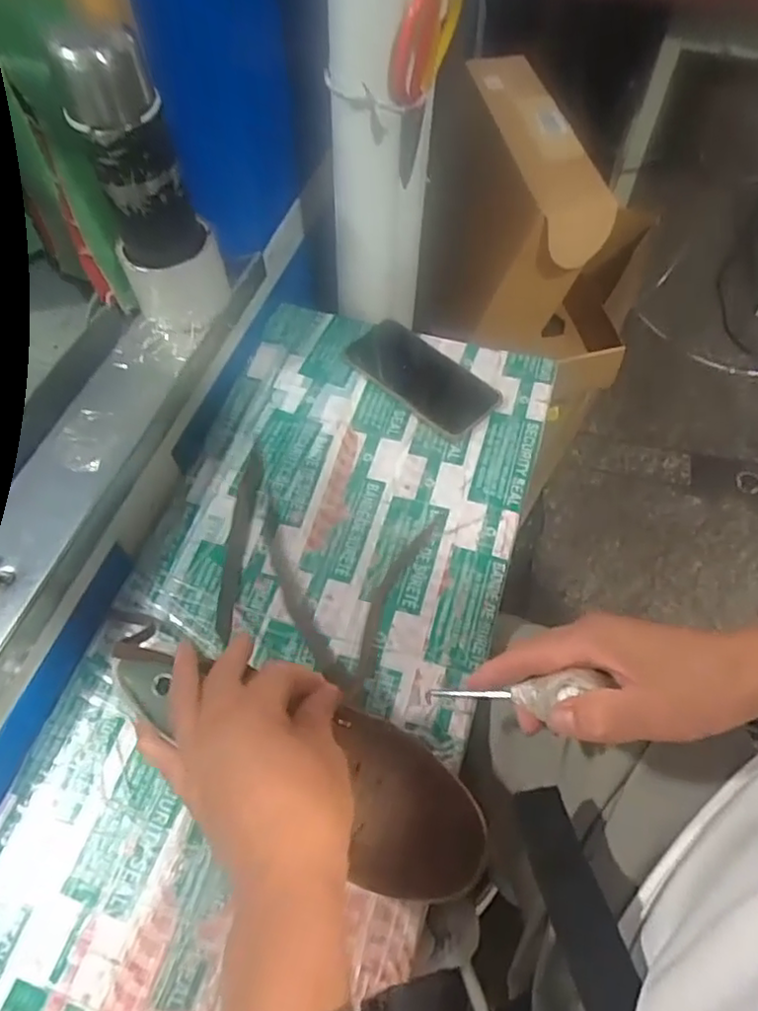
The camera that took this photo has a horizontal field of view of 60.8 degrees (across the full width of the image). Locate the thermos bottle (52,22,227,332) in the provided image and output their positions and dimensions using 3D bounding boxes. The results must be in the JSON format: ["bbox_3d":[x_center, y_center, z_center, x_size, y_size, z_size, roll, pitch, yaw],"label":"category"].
[{"bbox_3d":[-0.190,-0.259,0.532,0.084,0.217,0.087,-19,60,-10],"label":"thermos bottle"}]

